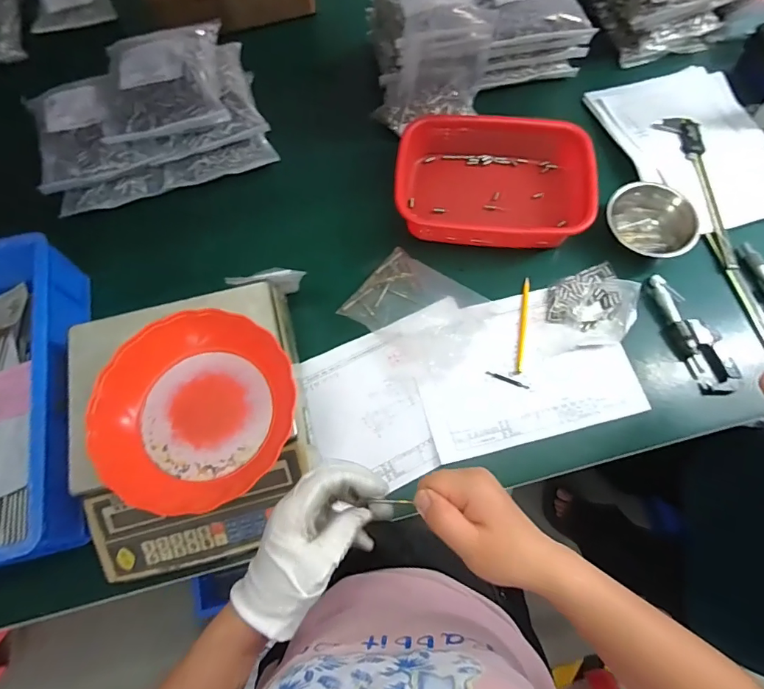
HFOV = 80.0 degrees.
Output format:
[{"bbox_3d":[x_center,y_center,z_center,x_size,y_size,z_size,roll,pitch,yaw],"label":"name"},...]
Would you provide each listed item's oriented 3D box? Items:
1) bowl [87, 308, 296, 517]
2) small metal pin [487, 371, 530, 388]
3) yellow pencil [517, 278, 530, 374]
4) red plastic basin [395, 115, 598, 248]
[{"bbox_3d":[-0.198,0.068,0.499,0.201,0.057,0.212,0,71,0],"label":"bowl"},{"bbox_3d":[0.179,0.050,0.648,0.061,0.004,0.007,21,72,8],"label":"small metal pin"},{"bbox_3d":[0.210,-0.029,0.673,0.009,0.009,0.147,10,71,4],"label":"yellow pencil"},{"bbox_3d":[0.172,-0.264,0.727,0.293,0.074,0.210,5,71,2],"label":"red plastic basin"}]

